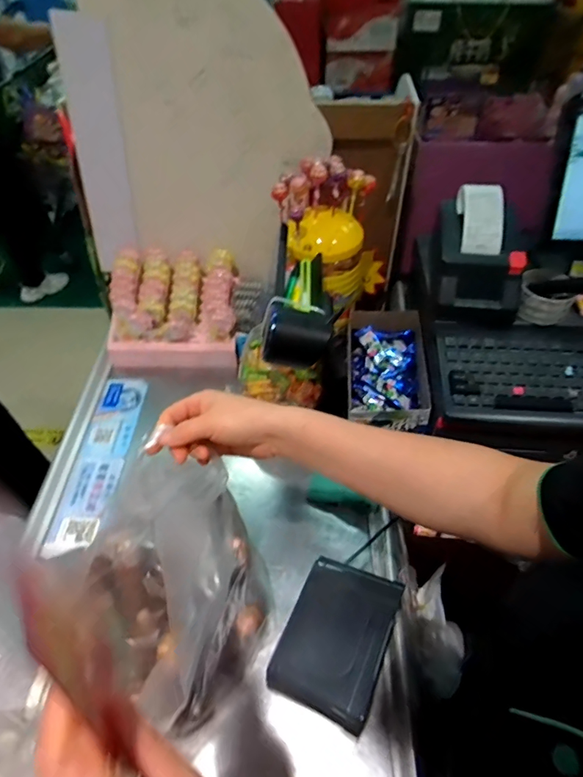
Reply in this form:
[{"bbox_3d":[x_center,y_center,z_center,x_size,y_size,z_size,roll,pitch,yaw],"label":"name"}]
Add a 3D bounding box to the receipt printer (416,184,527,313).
[{"bbox_3d":[0.285,-0.223,0.721,0.139,0.132,0.211,8,49,8],"label":"receipt printer"}]

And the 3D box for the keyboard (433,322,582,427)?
[{"bbox_3d":[0.411,-0.017,0.668,0.390,0.044,0.170,1,49,2],"label":"keyboard"}]

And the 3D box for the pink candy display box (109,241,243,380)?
[{"bbox_3d":[-0.218,-0.146,0.873,0.237,0.155,0.168,1,49,2],"label":"pink candy display box"}]

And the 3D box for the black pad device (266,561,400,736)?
[{"bbox_3d":[0.047,0.240,0.456,0.096,0.030,0.134,19,52,17],"label":"black pad device"}]

